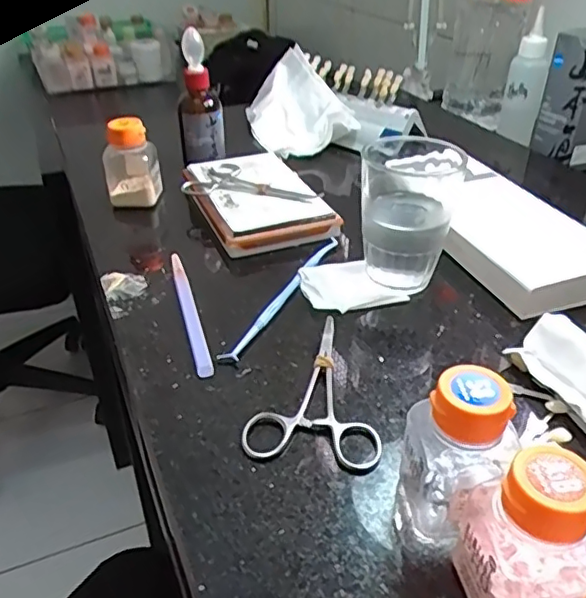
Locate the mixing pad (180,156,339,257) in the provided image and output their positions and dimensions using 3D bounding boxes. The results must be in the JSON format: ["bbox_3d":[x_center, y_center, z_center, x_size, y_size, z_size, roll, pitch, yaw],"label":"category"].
[{"bbox_3d":[-0.035,-0.092,0.517,0.099,0.016,0.153,-14,37,-19],"label":"mixing pad"}]

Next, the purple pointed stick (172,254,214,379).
[{"bbox_3d":[-0.071,0.006,0.398,0.009,0.006,0.136,-10,36,-14],"label":"purple pointed stick"}]

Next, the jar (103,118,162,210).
[{"bbox_3d":[-0.144,-0.122,0.524,0.046,0.072,0.037,-8,37,-8],"label":"jar"}]

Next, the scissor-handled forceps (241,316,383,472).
[{"bbox_3d":[0.012,0.047,0.336,0.070,0.005,0.116,2,35,3],"label":"scissor-handled forceps"}]

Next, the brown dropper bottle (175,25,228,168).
[{"bbox_3d":[-0.090,-0.188,0.566,0.044,0.116,0.040,-5,36,-4],"label":"brown dropper bottle"}]

